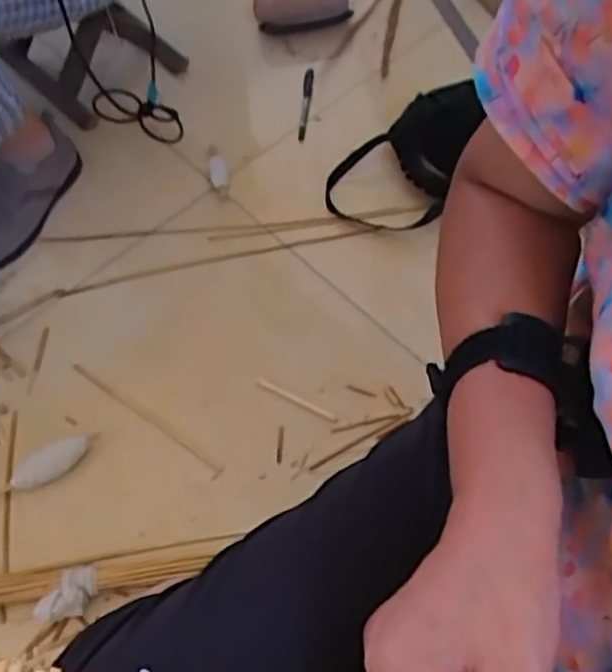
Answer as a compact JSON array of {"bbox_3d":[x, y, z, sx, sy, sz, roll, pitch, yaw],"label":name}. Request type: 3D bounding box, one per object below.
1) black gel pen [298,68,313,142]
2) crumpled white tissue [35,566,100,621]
[{"bbox_3d":[0.001,-0.368,1.128,0.015,0.019,0.148,4,61,2],"label":"black gel pen"},{"bbox_3d":[-0.246,0.270,0.753,0.042,0.022,0.068,28,65,16],"label":"crumpled white tissue"}]

